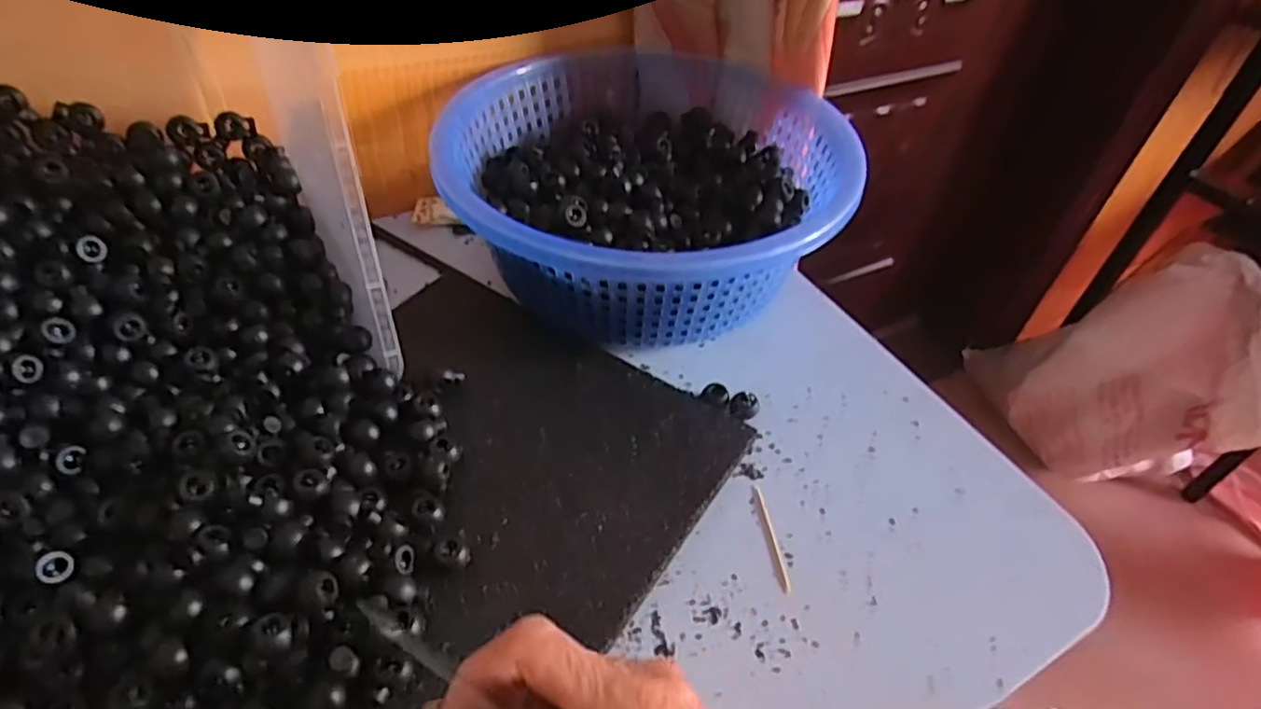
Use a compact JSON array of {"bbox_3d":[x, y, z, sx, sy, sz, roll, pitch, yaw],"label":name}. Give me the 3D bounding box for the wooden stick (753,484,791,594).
[{"bbox_3d":[0.075,0.095,0.363,0.006,0.004,0.062,-2,46,-9],"label":"wooden stick"}]

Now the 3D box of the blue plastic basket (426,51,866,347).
[{"bbox_3d":[0.012,-0.113,0.481,0.263,0.101,0.260,3,45,-3],"label":"blue plastic basket"}]

